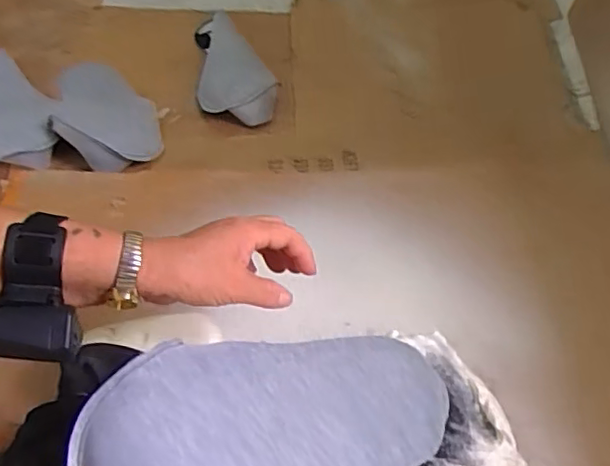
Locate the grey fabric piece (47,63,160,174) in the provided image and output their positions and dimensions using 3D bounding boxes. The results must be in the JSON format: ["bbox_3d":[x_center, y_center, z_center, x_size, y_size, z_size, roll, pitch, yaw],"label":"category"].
[{"bbox_3d":[-0.295,-0.189,0.892,0.140,0.061,0.274,-13,57,-10],"label":"grey fabric piece"}]

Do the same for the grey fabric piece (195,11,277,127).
[{"bbox_3d":[-0.132,-0.277,0.974,0.113,0.051,0.281,-15,57,-11],"label":"grey fabric piece"}]

